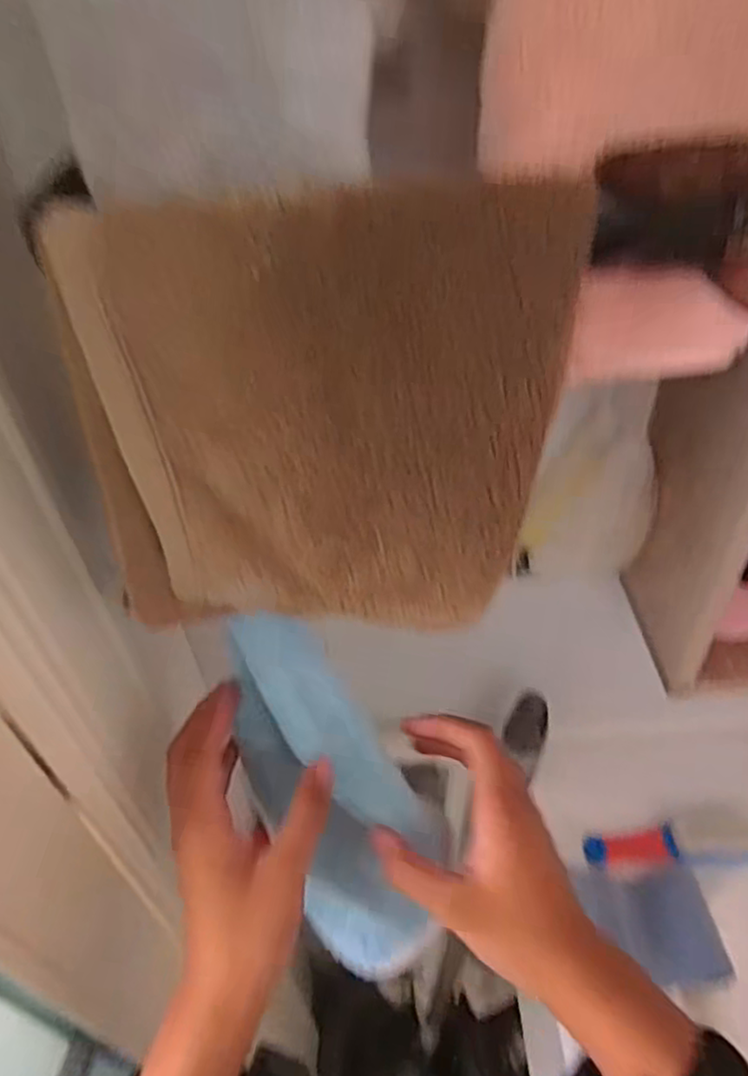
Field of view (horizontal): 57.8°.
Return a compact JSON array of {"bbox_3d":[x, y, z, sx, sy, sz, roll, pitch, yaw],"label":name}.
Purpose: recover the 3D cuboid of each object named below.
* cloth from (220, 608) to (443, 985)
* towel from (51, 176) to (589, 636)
[{"bbox_3d":[-0.020,0.157,0.397,0.082,0.250,0.070,-21,16,-18],"label":"cloth"},{"bbox_3d":[-0.020,-0.031,0.247,0.170,0.168,0.019,-3,43,0],"label":"towel"}]

